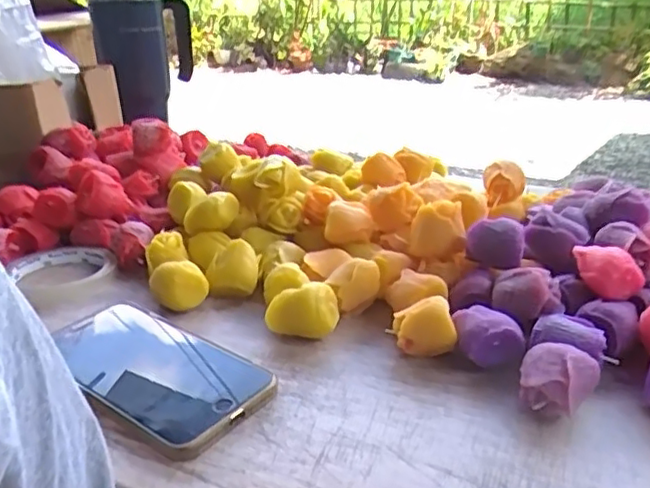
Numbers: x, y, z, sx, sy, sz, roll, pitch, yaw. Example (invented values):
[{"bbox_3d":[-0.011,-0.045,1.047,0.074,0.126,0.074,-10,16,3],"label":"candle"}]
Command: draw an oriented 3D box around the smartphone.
[{"bbox_3d":[-0.111,0.076,0.401,0.167,0.011,0.081,19,31,37],"label":"smartphone"}]

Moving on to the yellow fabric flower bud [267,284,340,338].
[{"bbox_3d":[-0.015,0.047,0.431,0.049,0.034,0.027,-3,24,-3],"label":"yellow fabric flower bud"}]

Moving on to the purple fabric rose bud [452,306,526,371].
[{"bbox_3d":[0.102,0.059,0.398,0.043,0.028,0.031,7,26,18],"label":"purple fabric rose bud"}]

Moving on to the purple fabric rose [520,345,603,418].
[{"bbox_3d":[0.130,0.078,0.354,0.039,0.030,0.033,11,27,24],"label":"purple fabric rose"}]

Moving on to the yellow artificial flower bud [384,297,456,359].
[{"bbox_3d":[0.062,0.055,0.407,0.036,0.031,0.024,-6,25,-10],"label":"yellow artificial flower bud"}]

